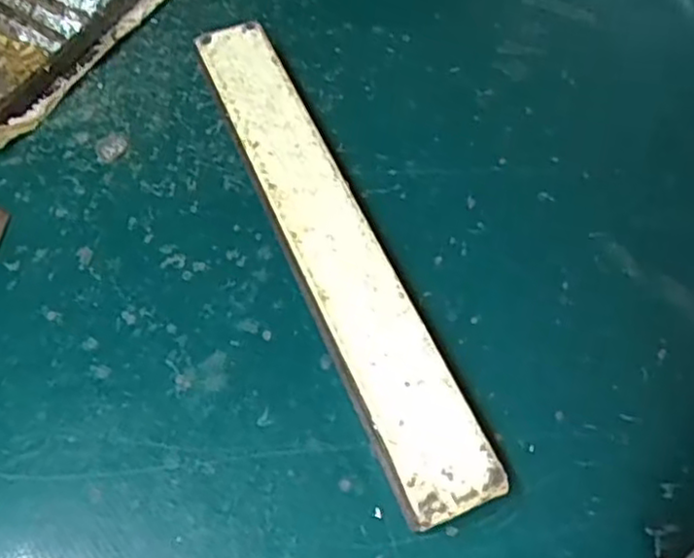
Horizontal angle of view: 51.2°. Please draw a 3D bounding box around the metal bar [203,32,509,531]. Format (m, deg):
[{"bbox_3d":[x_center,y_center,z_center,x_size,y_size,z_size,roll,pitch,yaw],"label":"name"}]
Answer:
[{"bbox_3d":[-0.008,-0.012,0.244,0.029,0.019,0.195,-20,61,-12],"label":"metal bar"}]

